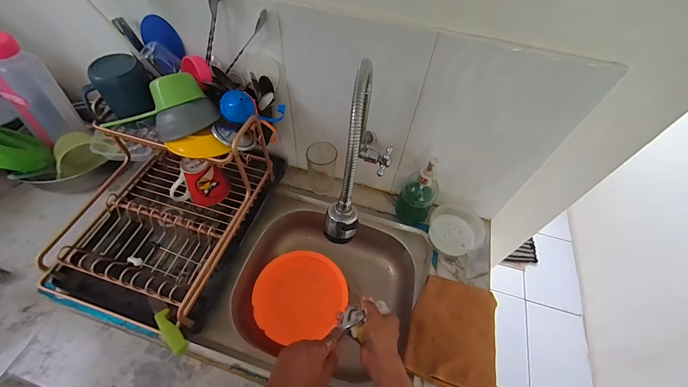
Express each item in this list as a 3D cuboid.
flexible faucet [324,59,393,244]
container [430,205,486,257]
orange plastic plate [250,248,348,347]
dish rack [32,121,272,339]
[{"bbox_3d":[0.034,-0.075,0.455,0.068,0.225,0.263,18,56,9],"label":"flexible faucet"},{"bbox_3d":[0.249,0.082,0.668,0.112,0.065,0.106,2,55,-2],"label":"container"},{"bbox_3d":[-0.099,0.230,0.683,0.204,0.032,0.189,2,55,-2],"label":"orange plastic plate"},{"bbox_3d":[-0.361,0.015,0.572,0.315,0.223,0.406,17,56,8],"label":"dish rack"}]

